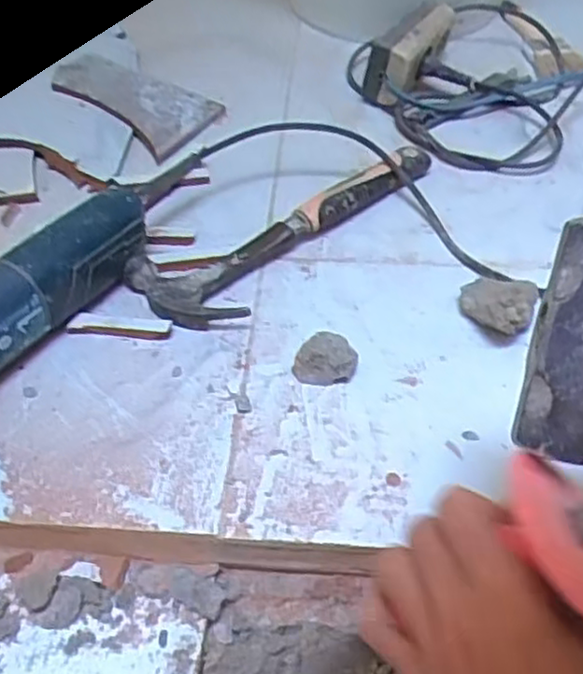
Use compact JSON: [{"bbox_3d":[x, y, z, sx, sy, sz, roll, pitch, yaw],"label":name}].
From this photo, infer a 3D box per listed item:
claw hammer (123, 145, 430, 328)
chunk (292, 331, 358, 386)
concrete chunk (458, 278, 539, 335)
[{"bbox_3d":[0.013,-0.084,0.586,0.288,0.029,0.087,-27,54,-19],"label":"claw hammer"},{"bbox_3d":[0.023,0.013,0.505,0.043,0.025,0.037,-3,50,-1],"label":"chunk"},{"bbox_3d":[0.151,-0.025,0.528,0.054,0.037,0.056,17,53,15],"label":"concrete chunk"}]

